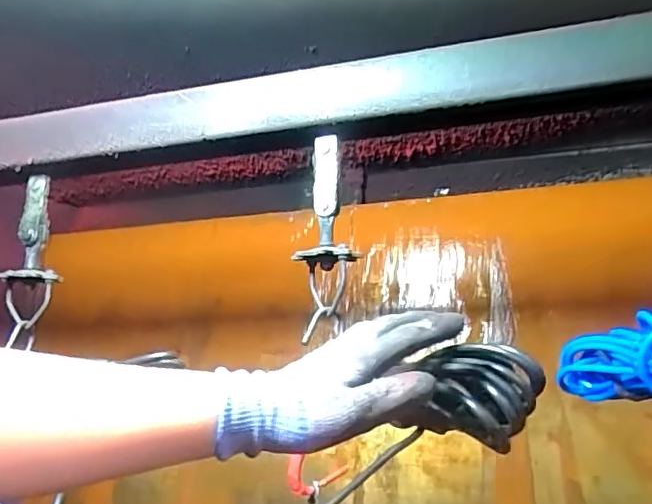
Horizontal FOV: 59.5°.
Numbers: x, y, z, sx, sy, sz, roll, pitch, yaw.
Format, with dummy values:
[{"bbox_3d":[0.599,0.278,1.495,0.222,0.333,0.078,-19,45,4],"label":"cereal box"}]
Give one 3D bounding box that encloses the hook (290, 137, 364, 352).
[{"bbox_3d":[0.001,-0.025,0.644,0.069,0.213,0.061,-1,-12,2],"label":"hook"}]

